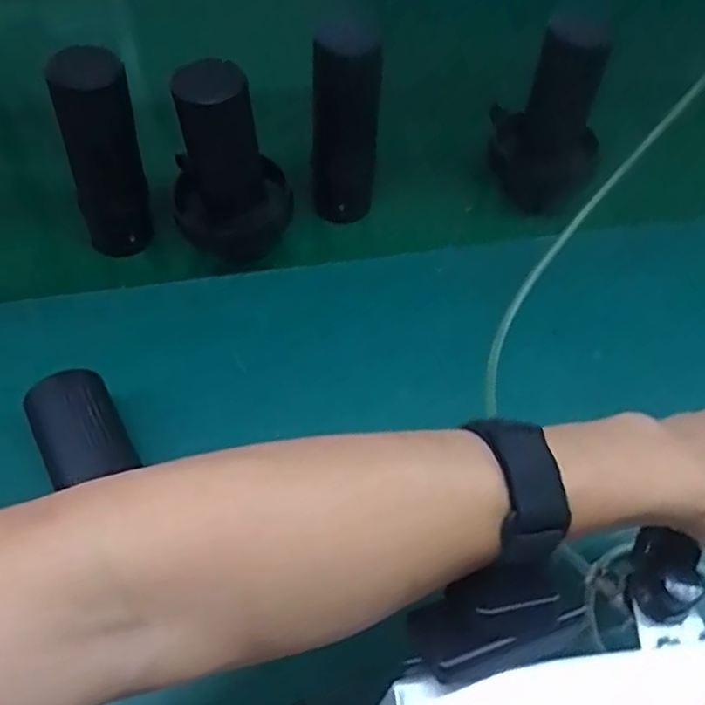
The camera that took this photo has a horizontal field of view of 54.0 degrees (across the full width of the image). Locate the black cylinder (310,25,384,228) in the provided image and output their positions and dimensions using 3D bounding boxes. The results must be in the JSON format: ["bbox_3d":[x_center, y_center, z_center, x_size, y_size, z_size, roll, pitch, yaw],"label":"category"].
[{"bbox_3d":[-0.005,-0.178,0.567,0.056,0.160,0.050,3,57,-3],"label":"black cylinder"}]

